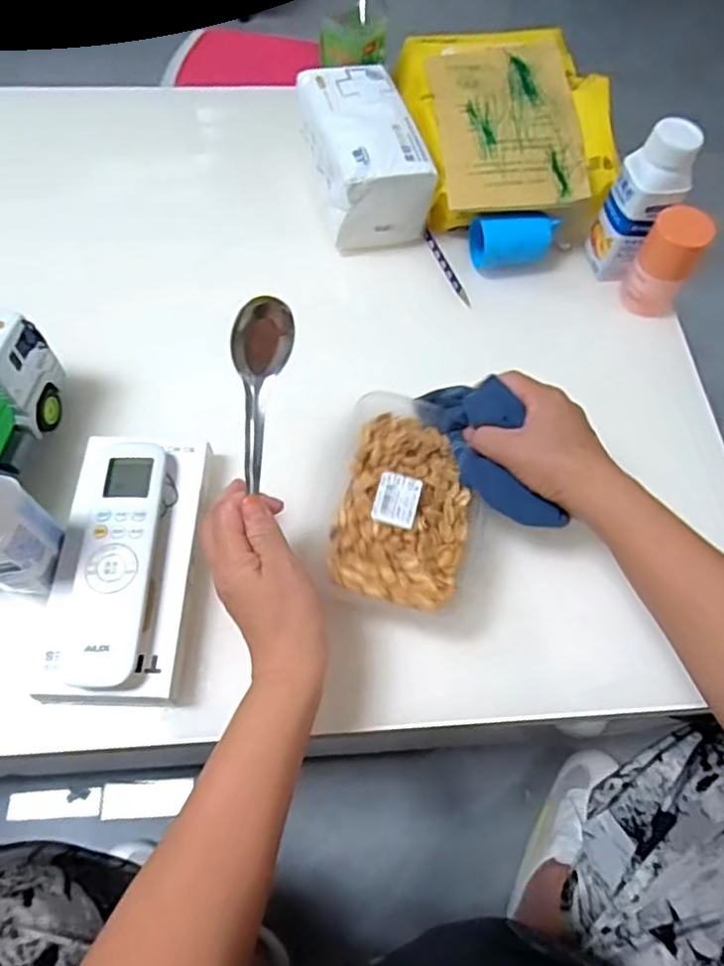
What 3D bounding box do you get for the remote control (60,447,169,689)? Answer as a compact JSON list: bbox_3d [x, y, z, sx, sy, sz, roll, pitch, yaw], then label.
[{"bbox_3d":[-0.168,0.049,0.429,0.051,0.021,0.172,-1,64,-3],"label":"remote control"}]

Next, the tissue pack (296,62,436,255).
[{"bbox_3d":[-0.002,-0.312,0.601,0.093,0.079,0.150,-16,66,-11],"label":"tissue pack"}]

